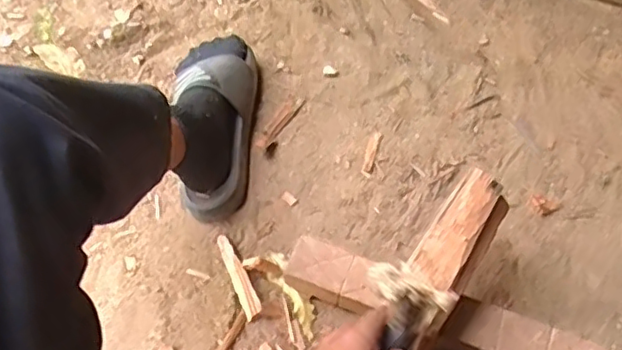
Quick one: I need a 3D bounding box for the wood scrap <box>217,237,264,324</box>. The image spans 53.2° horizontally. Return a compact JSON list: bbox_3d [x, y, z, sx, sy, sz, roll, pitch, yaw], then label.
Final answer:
[{"bbox_3d":[-0.085,0.115,0.720,0.019,0.011,0.117,-23,49,-12],"label":"wood scrap"}]

